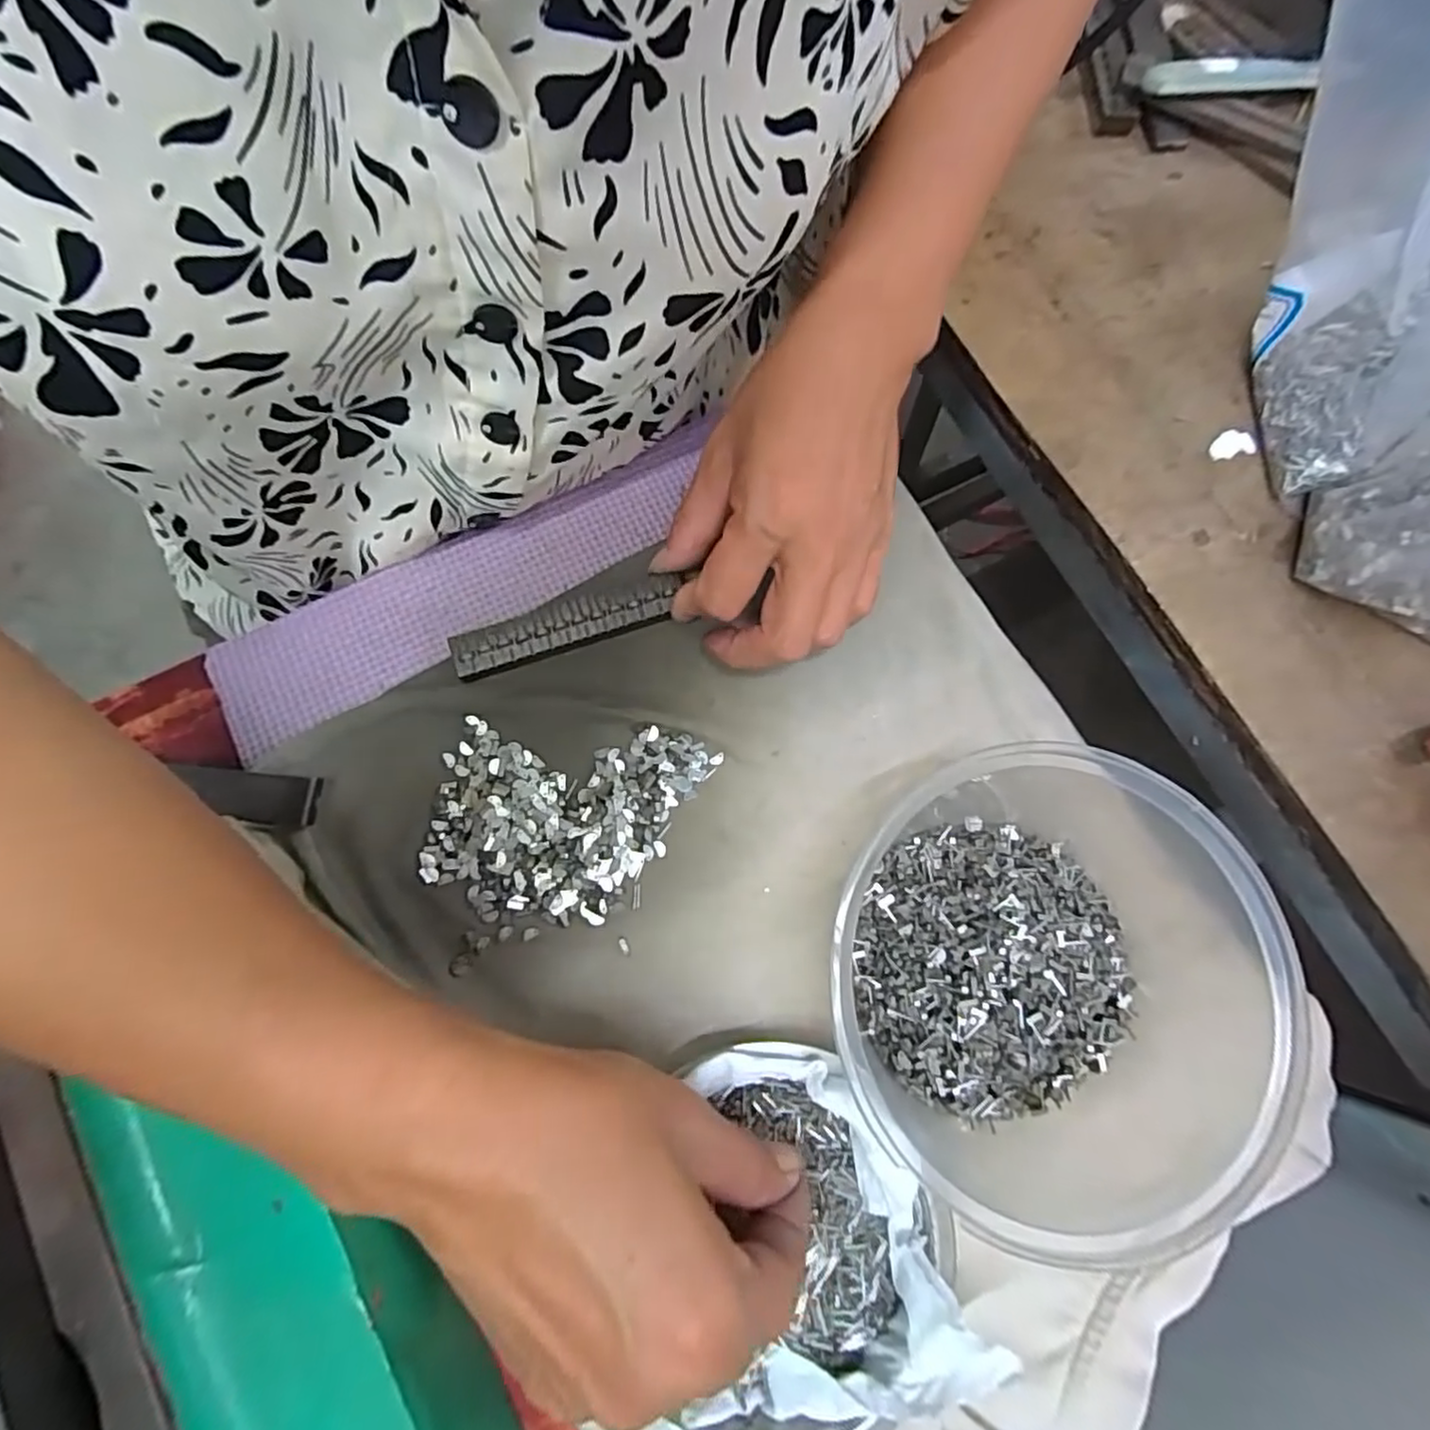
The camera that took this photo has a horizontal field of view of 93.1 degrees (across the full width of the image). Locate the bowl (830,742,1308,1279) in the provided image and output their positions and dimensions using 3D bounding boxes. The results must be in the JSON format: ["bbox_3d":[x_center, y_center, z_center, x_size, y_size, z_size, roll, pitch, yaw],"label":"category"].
[{"bbox_3d":[0.107,0.087,0.232,0.133,0.074,0.140,1,77,-3],"label":"bowl"}]

